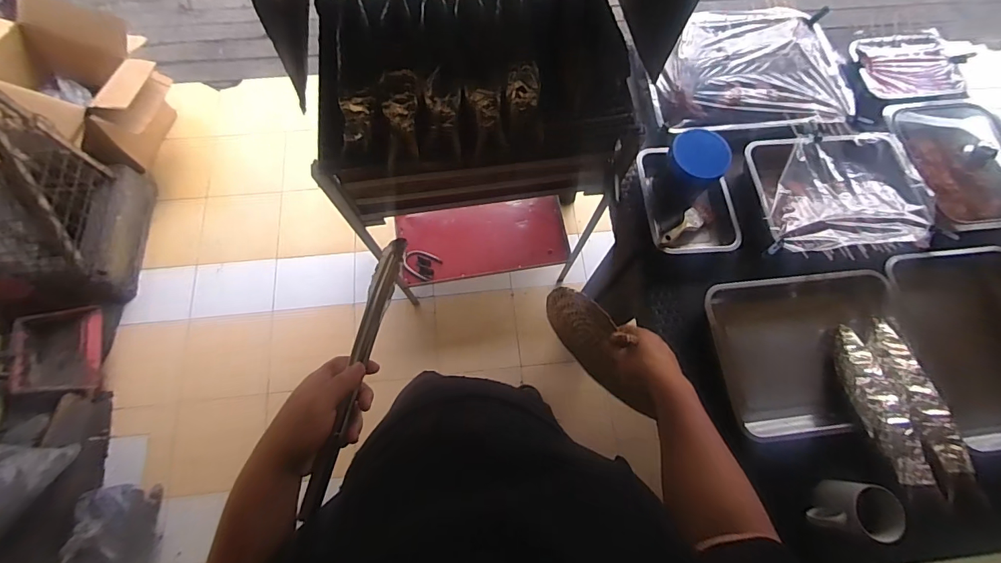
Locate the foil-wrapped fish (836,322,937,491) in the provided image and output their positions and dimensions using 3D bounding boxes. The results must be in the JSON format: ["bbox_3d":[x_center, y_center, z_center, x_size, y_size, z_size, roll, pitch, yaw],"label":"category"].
[{"bbox_3d":[0.687,0.218,0.791,0.074,0.039,0.286,-3,60,-3],"label":"foil-wrapped fish"}]

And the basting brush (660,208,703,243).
[{"bbox_3d":[0.387,-0.115,0.916,0.142,0.017,0.043,-33,76,-25],"label":"basting brush"}]

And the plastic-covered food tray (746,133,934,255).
[{"bbox_3d":[0.735,-0.194,0.924,0.366,0.043,0.283,-2,72,-3],"label":"plastic-covered food tray"}]

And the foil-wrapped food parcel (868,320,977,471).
[{"bbox_3d":[0.763,0.195,0.784,0.063,0.030,0.281,-2,59,-3],"label":"foil-wrapped food parcel"}]

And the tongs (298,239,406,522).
[{"bbox_3d":[-0.169,0.100,0.512,0.022,0.037,0.331,12,73,2],"label":"tongs"}]

